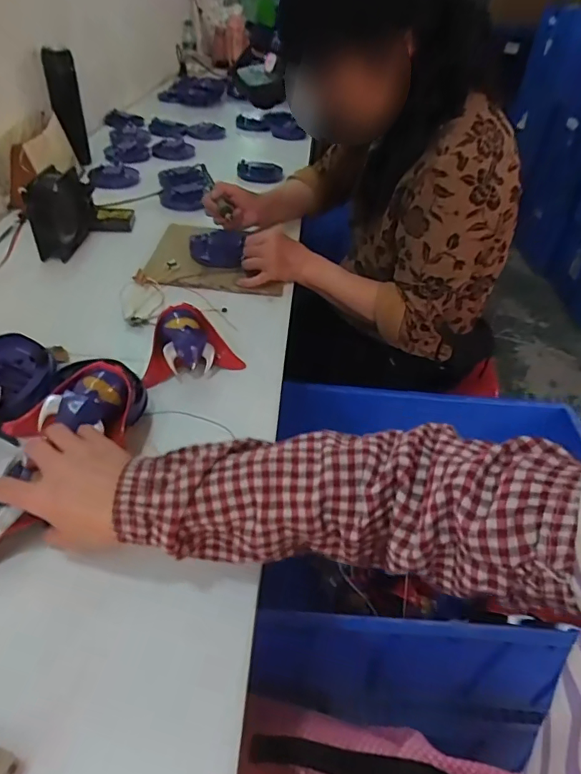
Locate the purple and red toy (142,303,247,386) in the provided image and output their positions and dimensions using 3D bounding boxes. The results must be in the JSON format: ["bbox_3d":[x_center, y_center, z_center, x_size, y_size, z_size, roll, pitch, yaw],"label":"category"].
[{"bbox_3d":[-0.130,-0.061,0.624,0.120,0.052,0.081,-15,46,-20],"label":"purple and red toy"}]

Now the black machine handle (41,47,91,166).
[{"bbox_3d":[-0.483,-0.604,1.075,0.062,0.211,0.039,-17,47,-22],"label":"black machine handle"}]

